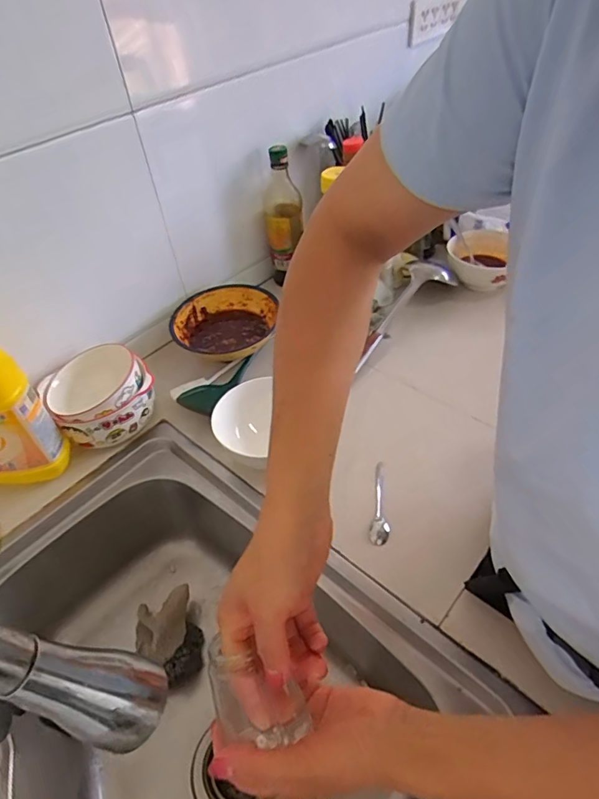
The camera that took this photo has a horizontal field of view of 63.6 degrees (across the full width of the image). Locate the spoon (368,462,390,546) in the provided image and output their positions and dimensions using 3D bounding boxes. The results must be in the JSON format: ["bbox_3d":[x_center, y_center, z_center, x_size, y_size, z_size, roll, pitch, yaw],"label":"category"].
[{"bbox_3d":[0.101,0.122,0.589,0.023,0.008,0.114,6,46,11],"label":"spoon"}]

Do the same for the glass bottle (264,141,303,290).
[{"bbox_3d":[-0.030,-0.336,0.880,0.064,0.233,0.070,-8,45,-3],"label":"glass bottle"}]

